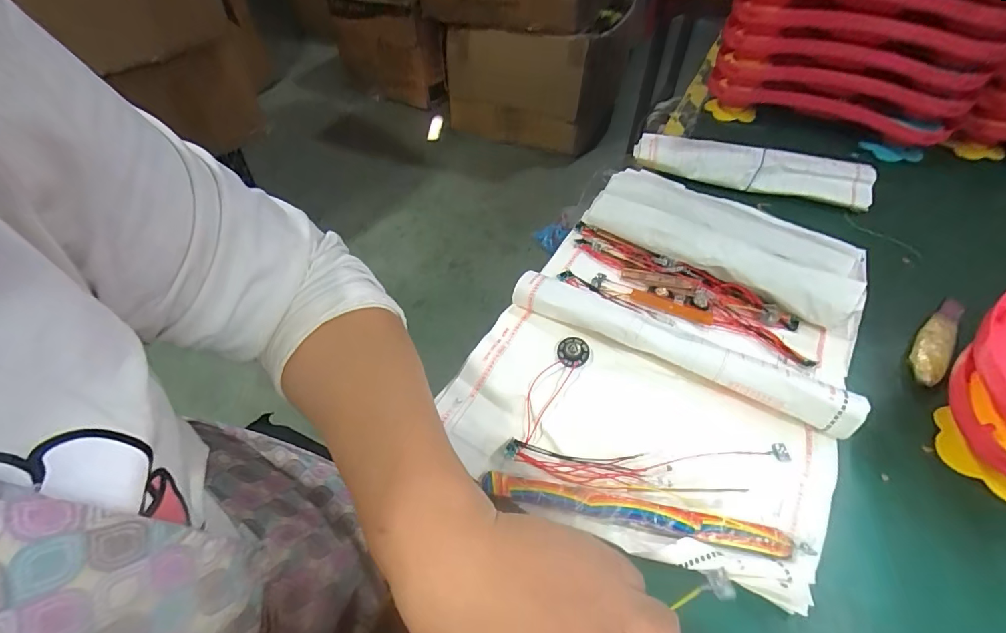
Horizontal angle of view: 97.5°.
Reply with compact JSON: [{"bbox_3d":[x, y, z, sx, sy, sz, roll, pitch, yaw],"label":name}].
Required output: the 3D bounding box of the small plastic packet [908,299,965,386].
[{"bbox_3d":[0.418,0.018,0.425,0.028,0.012,0.151,37,58,27],"label":"small plastic packet"}]

